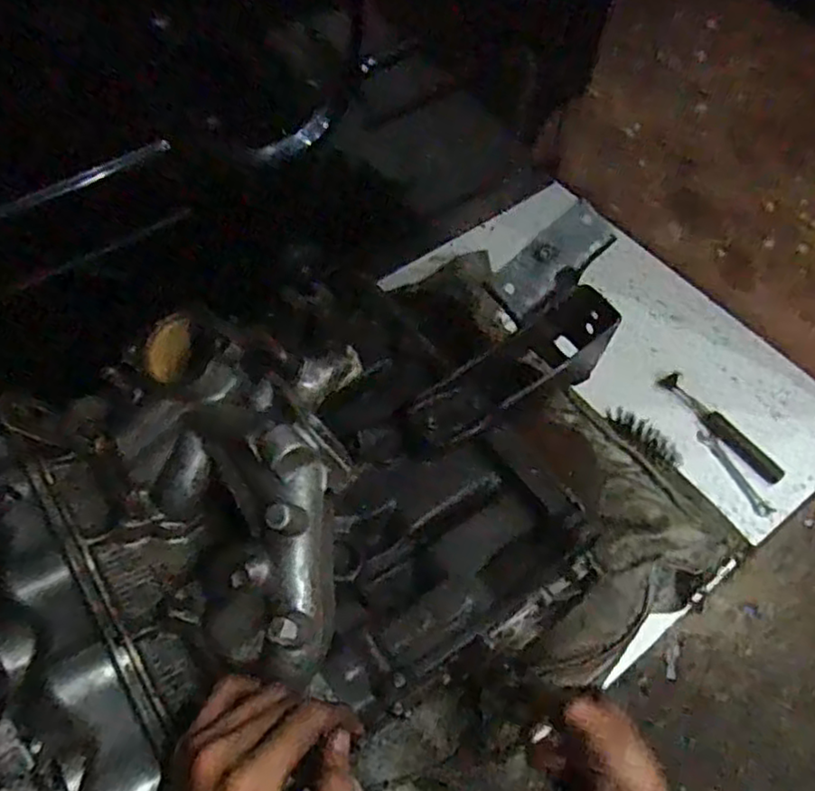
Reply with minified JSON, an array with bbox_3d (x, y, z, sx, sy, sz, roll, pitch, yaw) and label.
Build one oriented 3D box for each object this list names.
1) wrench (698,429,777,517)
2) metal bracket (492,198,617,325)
[{"bbox_3d":[0.379,0.089,0.787,0.021,0.004,0.118,-22,64,-20],"label":"wrench"},{"bbox_3d":[0.121,-0.109,0.555,0.106,0.020,0.049,-43,89,4],"label":"metal bracket"}]

